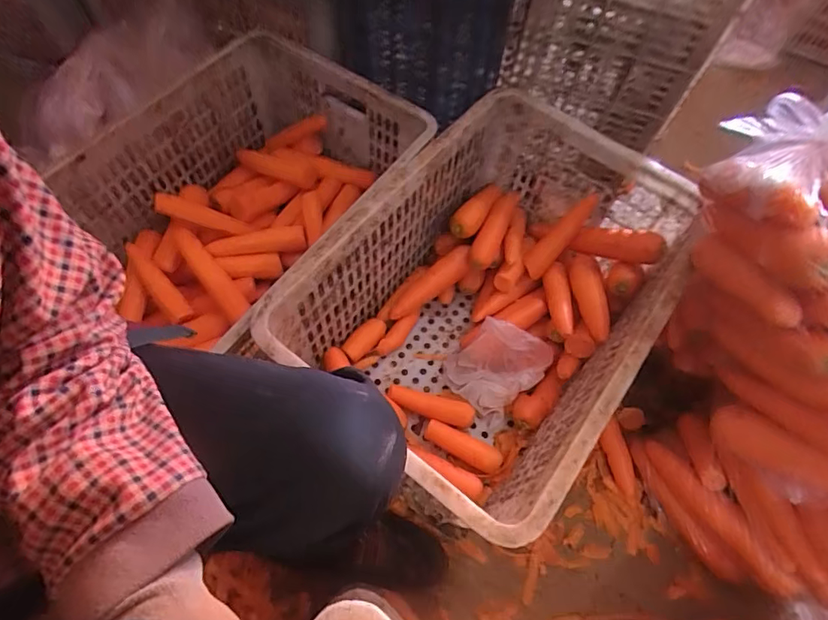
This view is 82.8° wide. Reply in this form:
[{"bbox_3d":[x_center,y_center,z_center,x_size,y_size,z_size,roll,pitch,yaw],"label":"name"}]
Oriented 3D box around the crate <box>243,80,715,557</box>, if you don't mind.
[{"bbox_3d":[0.101,-0.016,0.665,0.355,0.262,0.526,34,67,12],"label":"crate"}]

